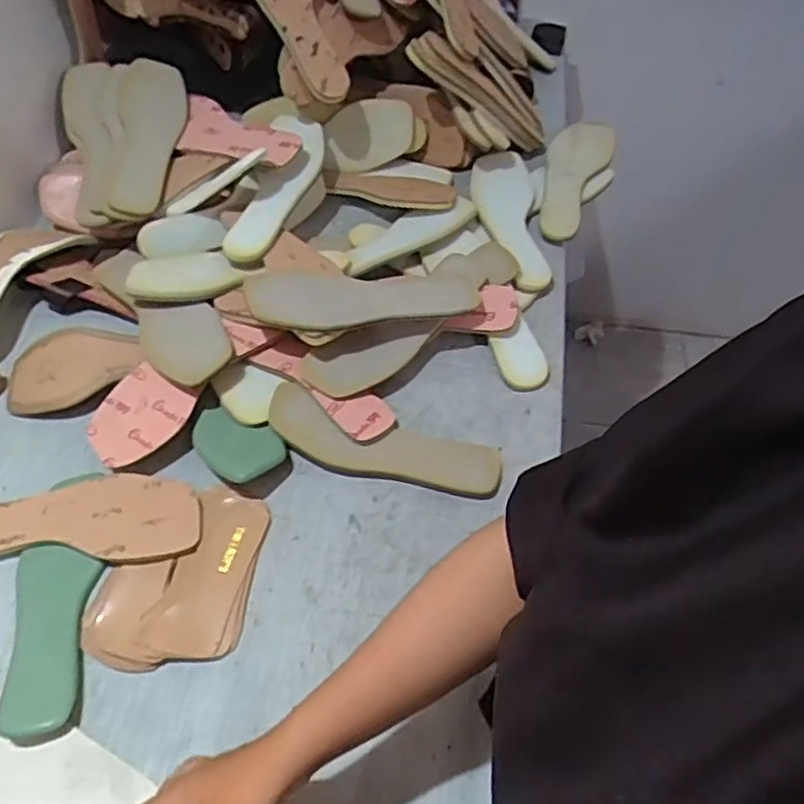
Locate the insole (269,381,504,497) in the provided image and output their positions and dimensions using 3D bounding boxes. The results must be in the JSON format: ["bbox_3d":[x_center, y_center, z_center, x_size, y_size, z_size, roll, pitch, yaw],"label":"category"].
[{"bbox_3d":[-0.021,0.046,0.714,0.244,0.015,0.074,19,57,5],"label":"insole"}]

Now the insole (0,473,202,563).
[{"bbox_3d":[-0.316,0.113,0.674,0.237,0.022,0.086,0,56,0],"label":"insole"}]

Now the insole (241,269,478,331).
[{"bbox_3d":[-0.041,-0.115,0.749,0.245,0.022,0.097,2,50,-6],"label":"insole"}]

